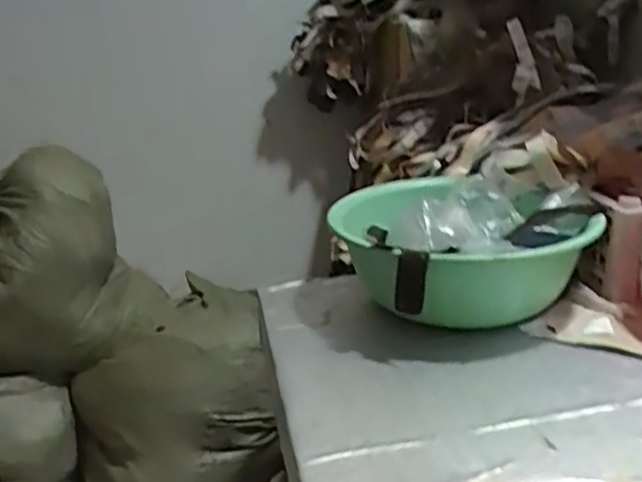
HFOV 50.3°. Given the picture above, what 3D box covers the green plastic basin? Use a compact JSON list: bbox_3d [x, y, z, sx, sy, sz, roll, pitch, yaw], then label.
[{"bbox_3d":[0.159,0.013,0.842,0.277,0.134,0.295,-2,20,1],"label":"green plastic basin"}]

